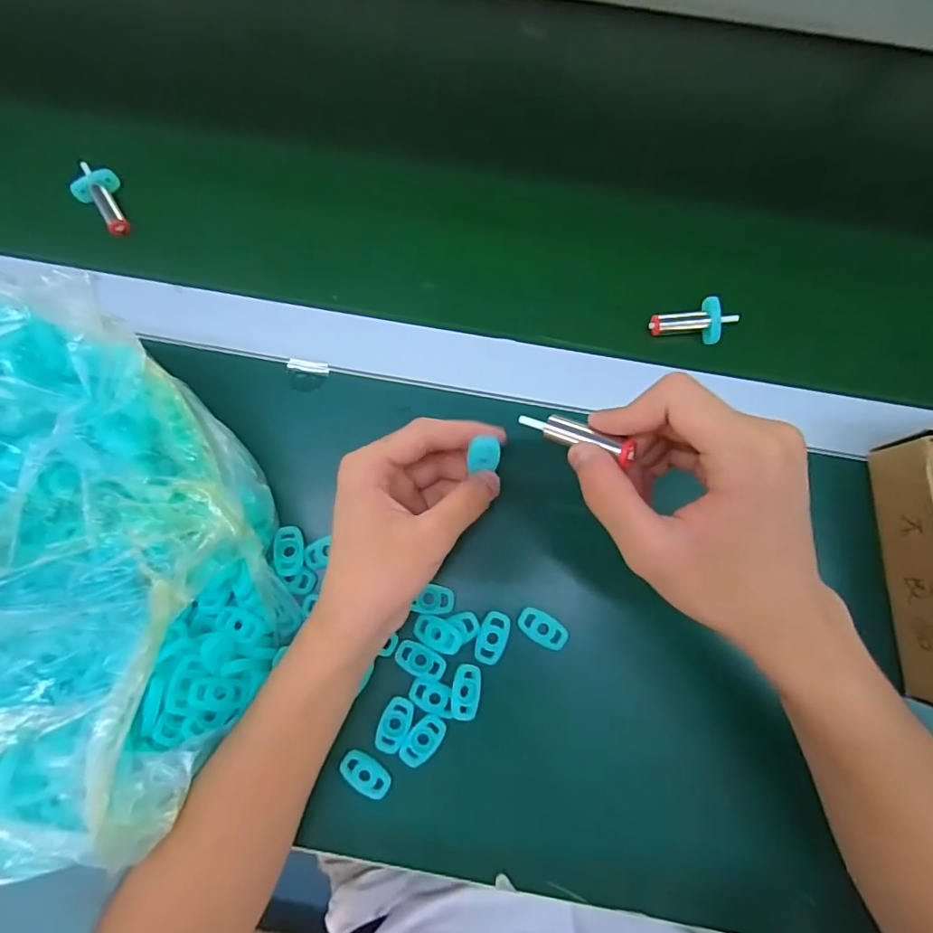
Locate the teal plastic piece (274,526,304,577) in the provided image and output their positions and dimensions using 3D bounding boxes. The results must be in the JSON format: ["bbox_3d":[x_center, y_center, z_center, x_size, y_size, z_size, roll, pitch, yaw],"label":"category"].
[{"bbox_3d":[-0.115,0.055,0.341,0.017,0.008,0.031,-6,82,-2],"label":"teal plastic piece"}]

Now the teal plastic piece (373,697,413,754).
[{"bbox_3d":[-0.044,0.160,0.326,0.019,0.004,0.034,18,82,2],"label":"teal plastic piece"}]

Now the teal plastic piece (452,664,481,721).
[{"bbox_3d":[0.000,0.140,0.328,0.017,0.005,0.032,8,82,0],"label":"teal plastic piece"}]

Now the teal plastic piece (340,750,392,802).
[{"bbox_3d":[-0.061,0.188,0.322,0.033,0.004,0.019,36,83,4],"label":"teal plastic piece"}]

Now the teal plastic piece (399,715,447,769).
[{"bbox_3d":[-0.027,0.169,0.326,0.018,0.005,0.033,35,83,4],"label":"teal plastic piece"}]

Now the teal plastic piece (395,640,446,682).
[{"bbox_3d":[-0.029,0.122,0.332,0.032,0.004,0.019,31,82,3],"label":"teal plastic piece"}]

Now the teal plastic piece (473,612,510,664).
[{"bbox_3d":[0.017,0.109,0.335,0.019,0.004,0.032,16,82,1],"label":"teal plastic piece"}]

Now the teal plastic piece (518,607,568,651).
[{"bbox_3d":[0.049,0.103,0.336,0.032,0.004,0.018,32,82,4],"label":"teal plastic piece"}]

